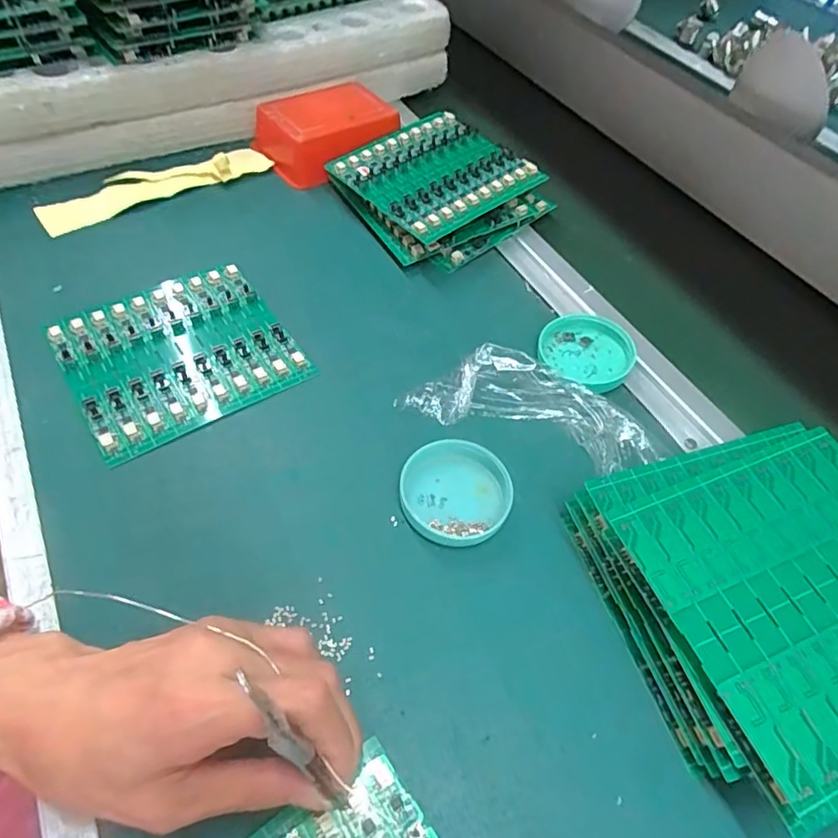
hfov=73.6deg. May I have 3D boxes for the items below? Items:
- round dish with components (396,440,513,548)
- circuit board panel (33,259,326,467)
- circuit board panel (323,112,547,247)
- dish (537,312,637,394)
[{"bbox_3d":[0.022,0.042,0.329,0.062,0.013,0.062,2,54,-3],"label":"round dish with components"},{"bbox_3d":[-0.163,-0.047,0.381,0.138,0.008,0.128,-29,61,-23],"label":"circuit board panel"},{"bbox_3d":[0.015,-0.214,0.482,0.136,0.013,0.134,-38,65,-23],"label":"circuit board panel"},{"bbox_3d":[0.119,-0.050,0.401,0.068,0.014,0.067,2,54,-3],"label":"dish"}]

